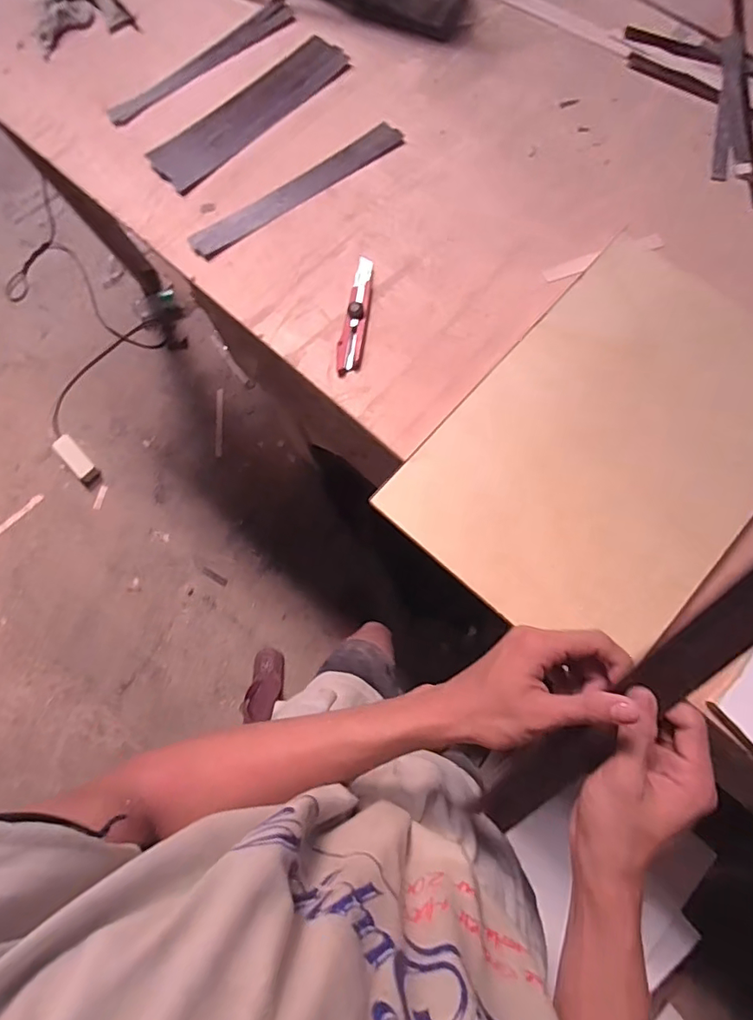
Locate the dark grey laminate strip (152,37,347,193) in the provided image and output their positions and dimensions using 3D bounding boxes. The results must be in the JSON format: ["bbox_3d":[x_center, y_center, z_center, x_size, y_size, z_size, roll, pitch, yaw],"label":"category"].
[{"bbox_3d":[-0.185,-0.604,0.767,0.340,0.006,0.101,-42,78,-8],"label":"dark grey laminate strip"}]

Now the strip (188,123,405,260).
[{"bbox_3d":[-0.112,-0.461,0.722,0.340,0.011,0.050,-35,77,-7],"label":"strip"}]

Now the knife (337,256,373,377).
[{"bbox_3d":[-0.026,-0.261,0.663,0.029,0.018,0.173,9,76,4],"label":"knife"}]

